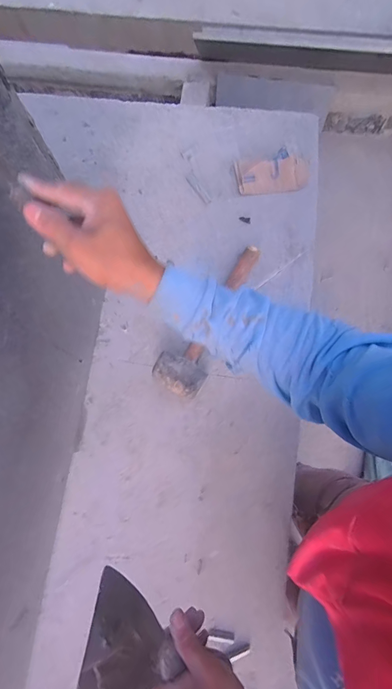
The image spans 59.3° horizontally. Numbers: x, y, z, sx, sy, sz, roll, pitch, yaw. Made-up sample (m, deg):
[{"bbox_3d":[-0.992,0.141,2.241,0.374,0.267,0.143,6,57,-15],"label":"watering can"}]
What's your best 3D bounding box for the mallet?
[{"bbox_3d":[0.049,-0.049,0.670,0.095,0.068,0.339,35,80,9],"label":"mallet"}]

